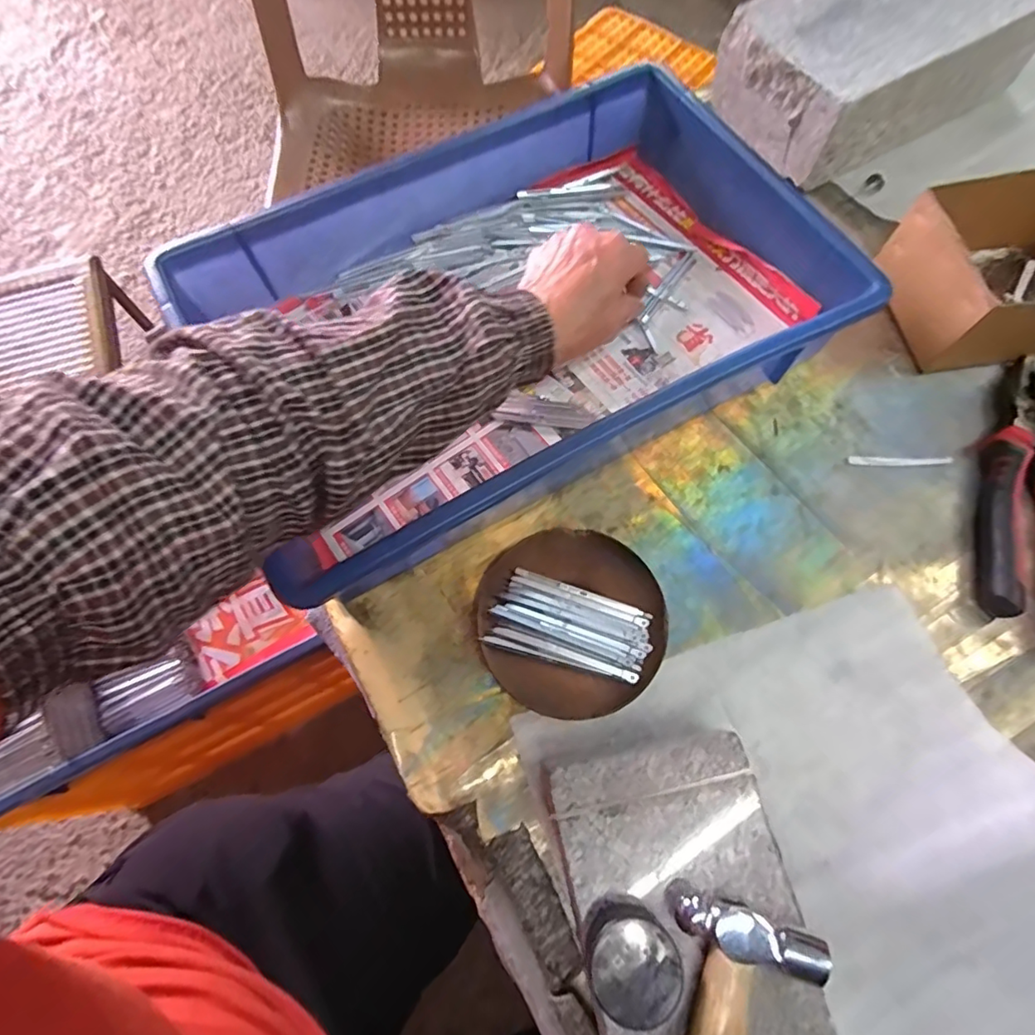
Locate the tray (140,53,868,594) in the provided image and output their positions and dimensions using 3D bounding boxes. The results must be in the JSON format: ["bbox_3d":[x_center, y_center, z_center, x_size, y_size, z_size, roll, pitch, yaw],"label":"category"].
[{"bbox_3d":[-0.001,-0.150,0.407,0.411,0.079,0.279,-27,70,-11],"label":"tray"}]

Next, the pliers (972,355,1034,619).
[{"bbox_3d":[0.349,-0.011,0.375,0.071,0.028,0.203,15,71,7],"label":"pliers"}]

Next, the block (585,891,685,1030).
[{"bbox_3d":[0.048,0.187,0.237,0.036,0.022,0.039,-1,69,1],"label":"block"}]

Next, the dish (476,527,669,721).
[{"bbox_3d":[0.034,0.064,0.353,0.112,0.017,0.113,-1,69,1],"label":"dish"}]

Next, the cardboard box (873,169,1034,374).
[{"bbox_3d":[0.383,-0.182,0.418,0.179,0.081,0.113,-9,69,-2],"label":"cardboard box"}]

